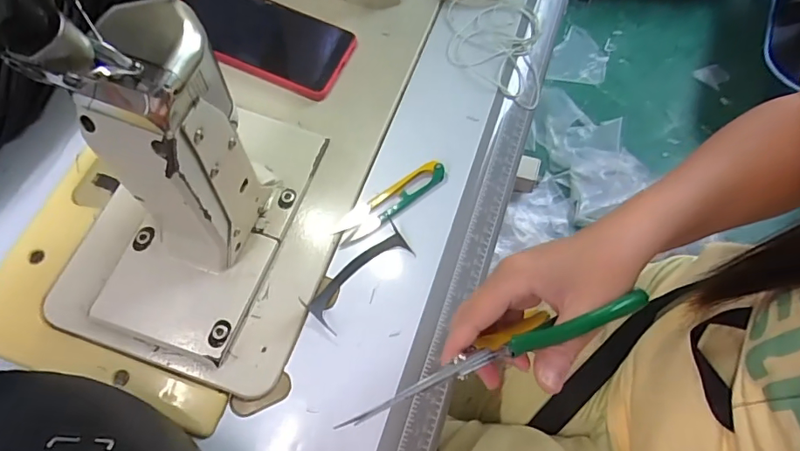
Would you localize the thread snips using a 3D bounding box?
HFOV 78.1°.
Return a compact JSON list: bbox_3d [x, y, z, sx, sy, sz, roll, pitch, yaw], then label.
[{"bbox_3d":[-0.008,-0.021,0.394,0.102,0.007,0.026,-33,69,-11],"label":"thread snips"}]

